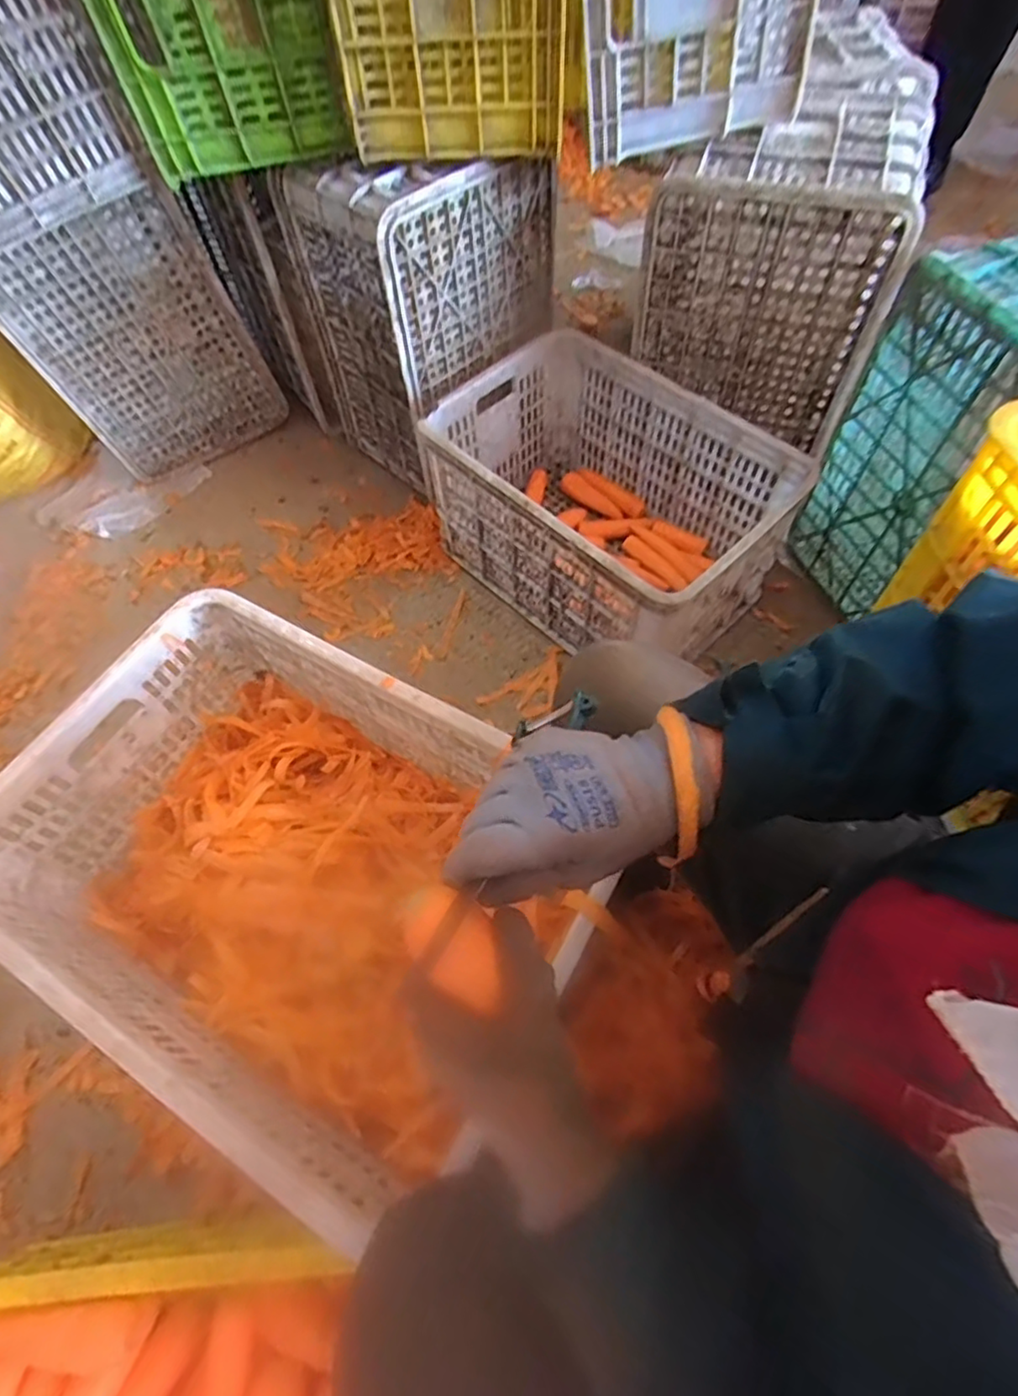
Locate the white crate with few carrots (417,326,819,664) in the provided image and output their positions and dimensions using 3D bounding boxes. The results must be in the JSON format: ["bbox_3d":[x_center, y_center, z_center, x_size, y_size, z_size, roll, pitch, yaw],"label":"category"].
[{"bbox_3d":[0.150,-0.309,1.029,0.339,0.267,0.512,-41,66,-17],"label":"white crate with few carrots"}]

